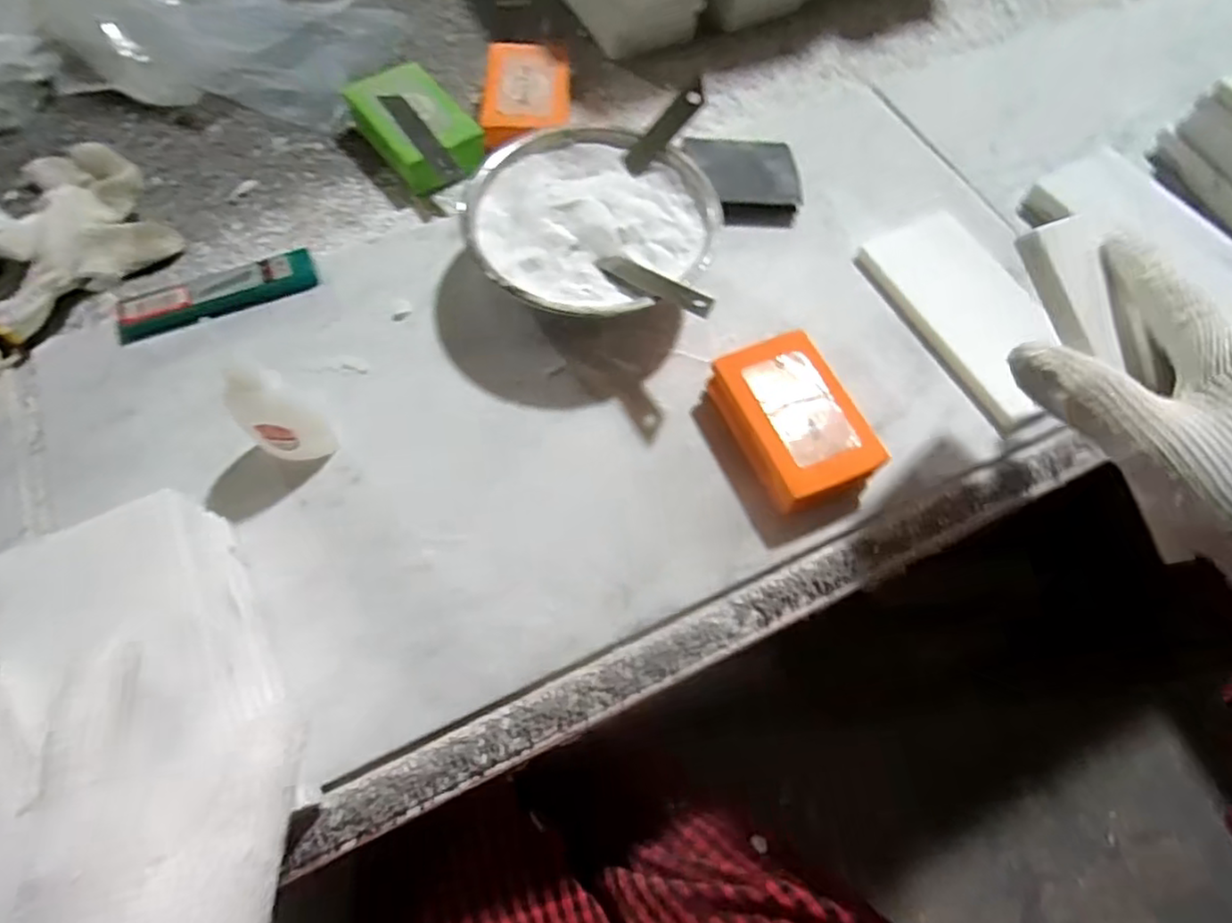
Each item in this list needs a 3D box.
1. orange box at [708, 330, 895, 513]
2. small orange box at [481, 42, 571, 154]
[{"bbox_3d":[0.096,-0.021,0.367,0.065,0.033,0.092,-22,66,-13],"label":"orange box"},{"bbox_3d":[-0.064,-0.263,0.486,0.061,0.030,0.102,-2,63,-3],"label":"small orange box"}]

